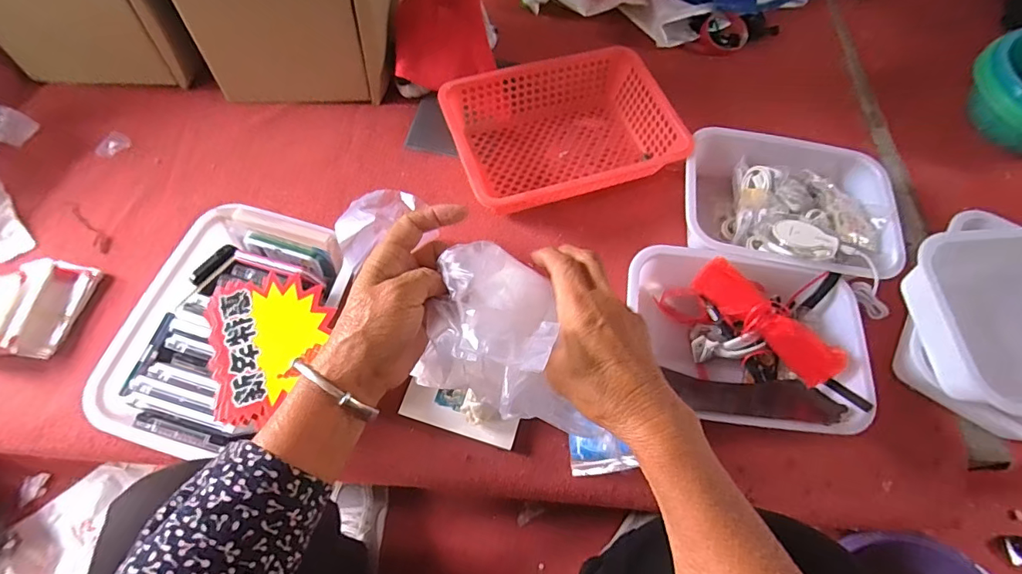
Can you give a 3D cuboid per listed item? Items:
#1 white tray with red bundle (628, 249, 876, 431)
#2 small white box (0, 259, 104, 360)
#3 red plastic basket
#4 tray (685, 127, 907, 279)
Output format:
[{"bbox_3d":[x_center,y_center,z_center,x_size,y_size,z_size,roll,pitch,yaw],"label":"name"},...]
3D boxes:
[{"bbox_3d":[0.284,0.067,0.600,0.287,0.085,0.204,10,65,2],"label":"white tray with red bundle"},{"bbox_3d":[-0.617,0.031,0.601,0.114,0.032,0.135,6,65,0],"label":"small white box"},{"bbox_3d":[0.075,-0.234,0.723,0.328,0.079,0.234,-15,67,-10],"label":"red plastic basket"},{"bbox_3d":[0.385,-0.109,0.684,0.286,0.084,0.221,10,65,2],"label":"tray"}]

